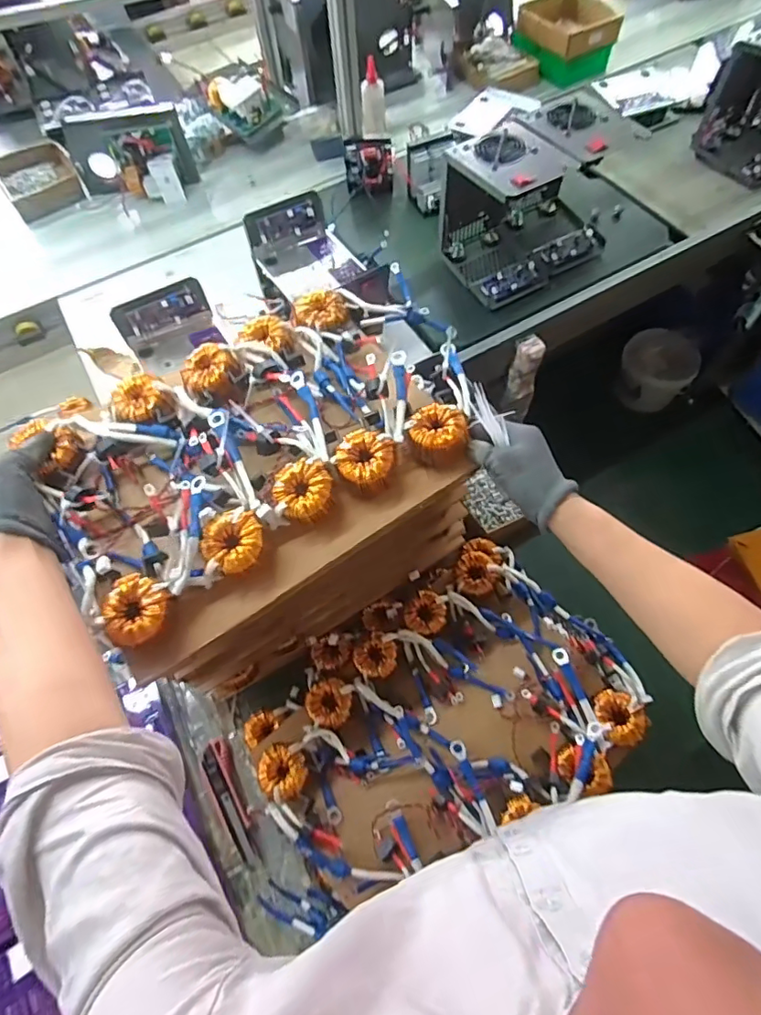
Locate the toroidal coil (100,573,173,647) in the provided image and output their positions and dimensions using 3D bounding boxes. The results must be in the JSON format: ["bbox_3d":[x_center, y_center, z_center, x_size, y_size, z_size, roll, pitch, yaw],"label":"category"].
[{"bbox_3d":[-0.213,0.091,0.457,0.049,0.028,0.054,20,66,12],"label":"toroidal coil"}]

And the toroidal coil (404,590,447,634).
[{"bbox_3d":[0.060,0.145,0.700,0.053,0.030,0.053,-1,63,2],"label":"toroidal coil"}]

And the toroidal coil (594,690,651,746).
[{"bbox_3d":[0.284,0.250,0.622,0.051,0.032,0.062,-24,65,-9],"label":"toroidal coil"}]

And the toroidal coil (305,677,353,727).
[{"bbox_3d":[-0.064,0.247,0.657,0.055,0.031,0.054,-1,63,2],"label":"toroidal coil"}]

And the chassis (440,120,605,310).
[{"bbox_3d":[0.282,-0.577,0.973,0.313,0.212,0.194,-33,66,-13],"label":"chassis"}]

